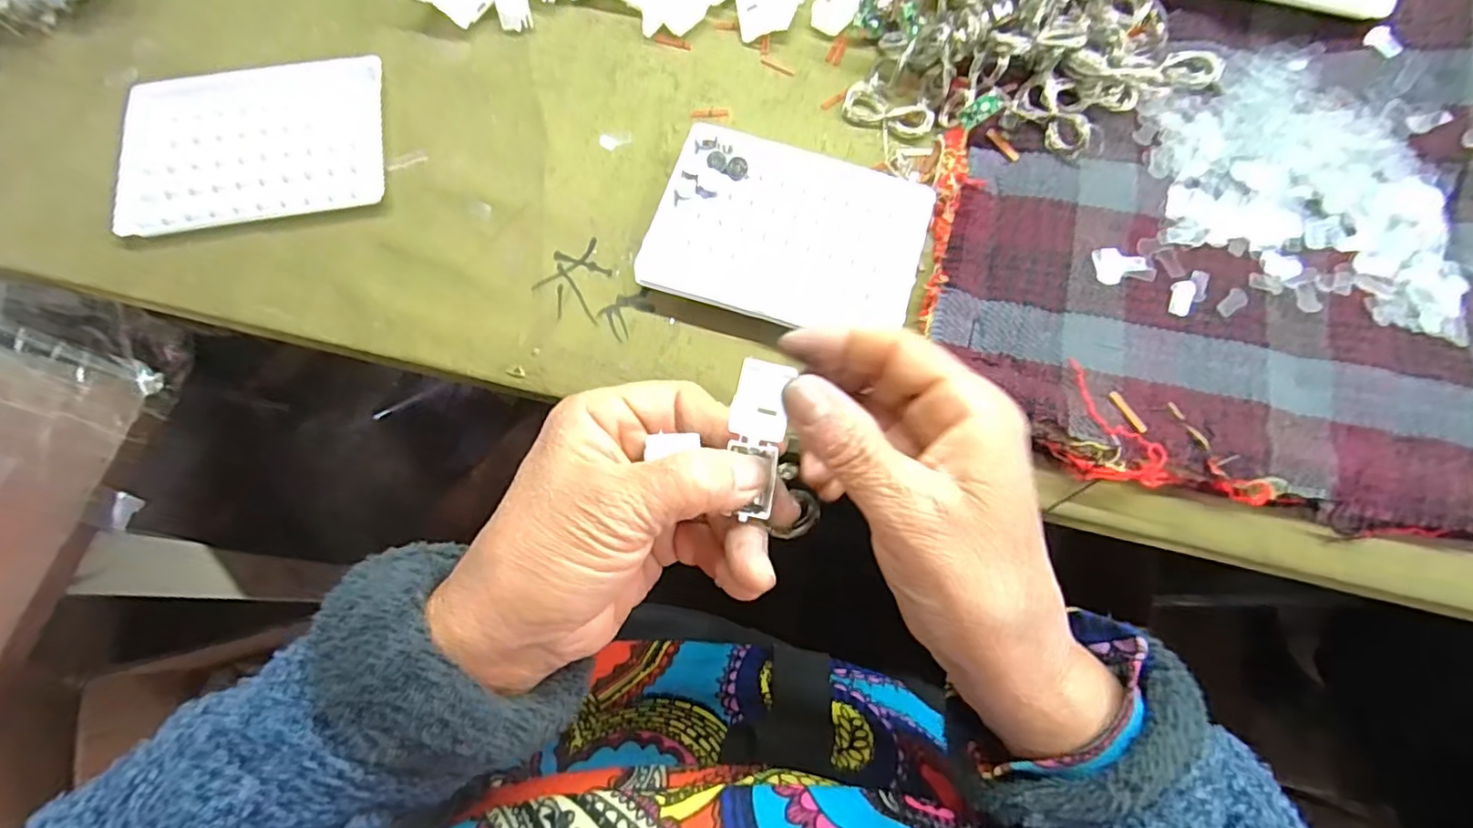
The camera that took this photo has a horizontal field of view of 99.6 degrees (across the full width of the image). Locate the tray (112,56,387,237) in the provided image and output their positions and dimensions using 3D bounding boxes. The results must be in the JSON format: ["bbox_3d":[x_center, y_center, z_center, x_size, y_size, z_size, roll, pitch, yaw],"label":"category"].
[{"bbox_3d":[-0.251,-0.143,0.325,0.124,0.012,0.092,-10,75,-2],"label":"tray"}]

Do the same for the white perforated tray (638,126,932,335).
[{"bbox_3d":[0.027,-0.092,0.314,0.130,0.015,0.097,16,76,5],"label":"white perforated tray"}]

